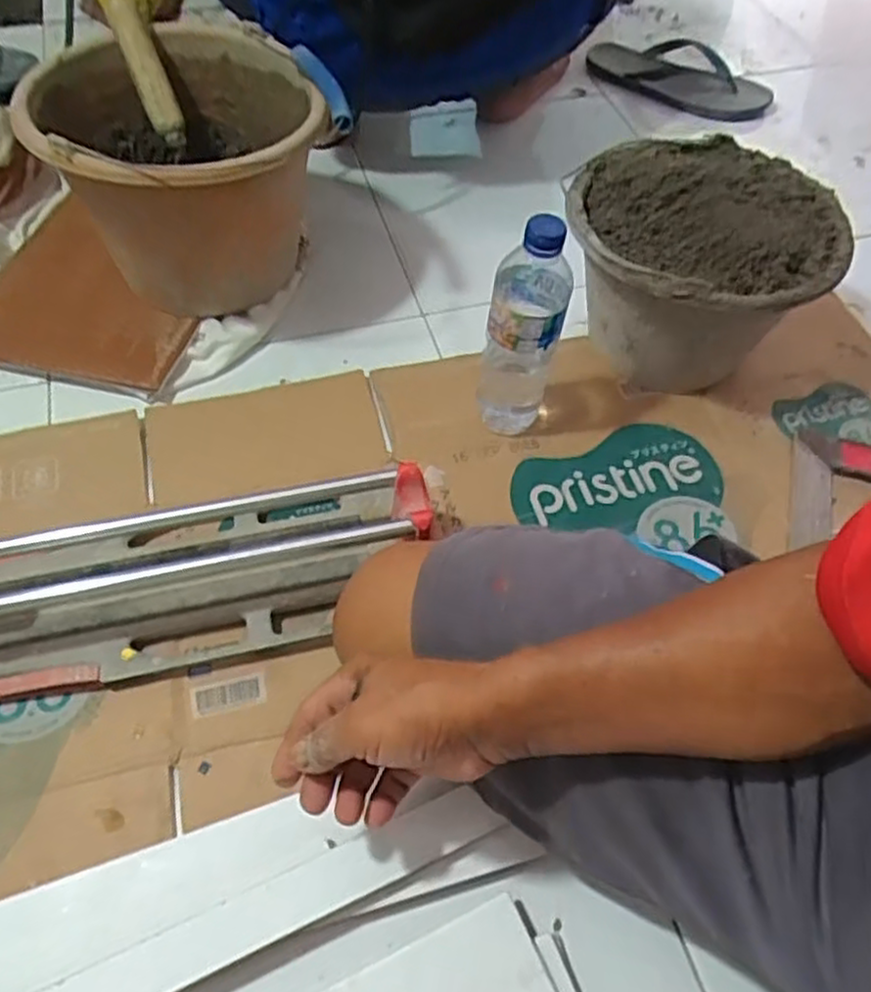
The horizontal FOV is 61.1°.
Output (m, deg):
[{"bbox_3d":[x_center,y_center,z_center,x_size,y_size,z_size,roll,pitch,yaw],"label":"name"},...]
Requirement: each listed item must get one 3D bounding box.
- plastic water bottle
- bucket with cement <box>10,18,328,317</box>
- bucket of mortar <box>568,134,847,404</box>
[{"bbox_3d":[0.076,-0.145,0.657,0.068,0.221,0.062,16,56,8],"label":"plastic water bottle"},{"bbox_3d":[-0.254,-0.326,0.781,0.270,0.211,0.291,1,55,-2],"label":"bucket with cement"},{"bbox_3d":[0.252,-0.223,0.744,0.241,0.177,0.241,1,55,-2],"label":"bucket of mortar"}]

